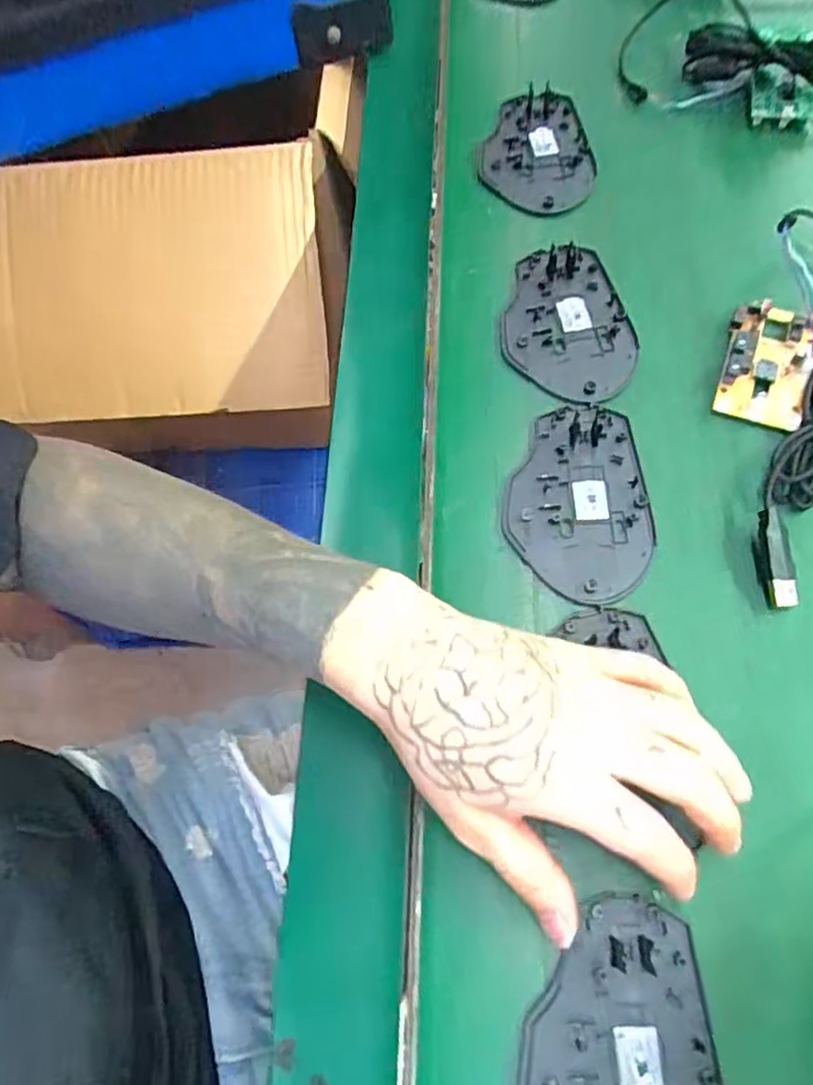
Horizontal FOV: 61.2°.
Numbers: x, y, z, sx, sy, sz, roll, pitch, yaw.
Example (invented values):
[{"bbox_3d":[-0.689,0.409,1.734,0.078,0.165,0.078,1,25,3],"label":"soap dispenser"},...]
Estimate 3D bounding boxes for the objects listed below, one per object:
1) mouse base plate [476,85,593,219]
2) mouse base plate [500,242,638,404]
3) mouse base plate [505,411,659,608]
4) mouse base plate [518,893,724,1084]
[{"bbox_3d":[0.093,-0.268,0.468,0.075,0.009,0.109,20,69,11],"label":"mouse base plate"},{"bbox_3d":[0.092,-0.128,0.403,0.073,0.006,0.107,-11,66,-1],"label":"mouse base plate"},{"bbox_3d":[0.089,-0.023,0.357,0.071,0.004,0.107,2,67,4],"label":"mouse base plate"},{"bbox_3d":[0.082,0.198,0.263,0.071,0.010,0.107,2,67,4],"label":"mouse base plate"}]

